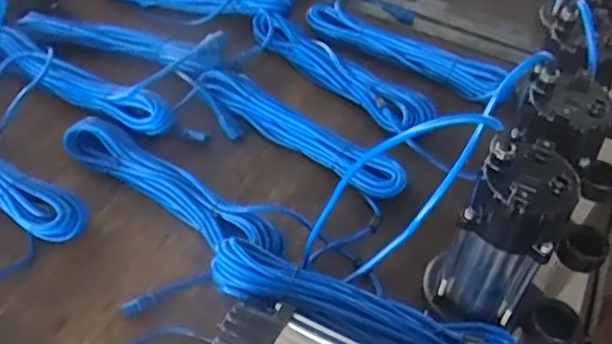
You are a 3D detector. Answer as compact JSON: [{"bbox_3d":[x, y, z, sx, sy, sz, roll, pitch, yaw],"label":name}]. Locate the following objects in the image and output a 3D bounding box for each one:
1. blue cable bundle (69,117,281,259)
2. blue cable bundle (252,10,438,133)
[{"bbox_3d":[-0.181,0.023,0.779,0.344,0.032,0.064,28,53,21],"label":"blue cable bundle"},{"bbox_3d":[0.050,-0.169,0.939,0.083,0.027,0.342,-34,58,-28],"label":"blue cable bundle"}]

